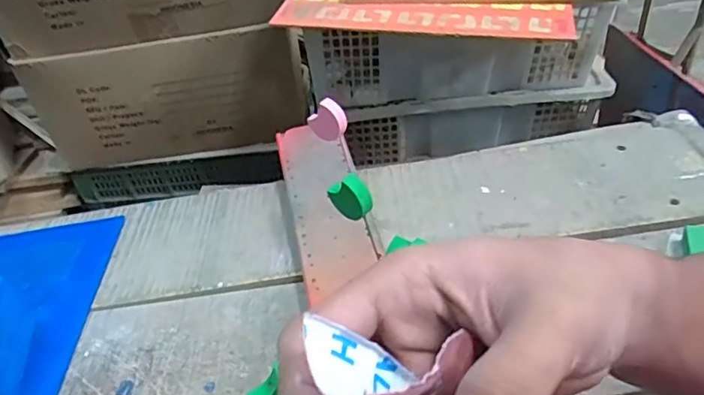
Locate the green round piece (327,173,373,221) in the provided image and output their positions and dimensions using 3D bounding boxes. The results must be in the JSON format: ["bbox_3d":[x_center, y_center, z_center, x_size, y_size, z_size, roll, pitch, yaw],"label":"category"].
[{"bbox_3d":[-0.002,-0.002,0.456,0.042,0.040,0.011,28,51,34],"label":"green round piece"}]

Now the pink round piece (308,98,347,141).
[{"bbox_3d":[-0.028,-0.080,0.557,0.049,0.043,0.011,22,48,30],"label":"pink round piece"}]

